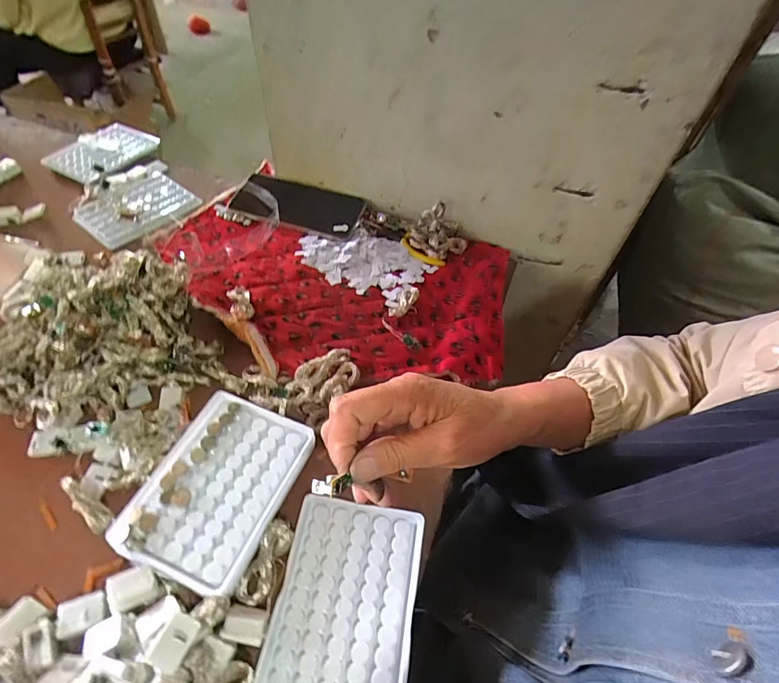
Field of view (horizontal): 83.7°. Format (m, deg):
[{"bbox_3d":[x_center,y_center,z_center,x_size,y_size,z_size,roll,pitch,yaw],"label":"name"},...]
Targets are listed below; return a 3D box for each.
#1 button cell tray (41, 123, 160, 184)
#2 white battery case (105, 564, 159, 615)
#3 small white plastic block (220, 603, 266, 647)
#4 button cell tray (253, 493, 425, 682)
[{"bbox_3d":[-0.409,-0.274,0.623,0.092,0.013,0.126,28,56,17],"label":"button cell tray"},{"bbox_3d":[-0.166,0.158,0.280,0.026,0.010,0.023,-21,56,-18],"label":"white battery case"},{"bbox_3d":[-0.094,0.186,0.285,0.027,0.017,0.020,11,53,6],"label":"small white plastic block"},{"bbox_3d":[-0.030,0.179,0.304,0.095,0.006,0.128,9,52,4],"label":"button cell tray"}]

